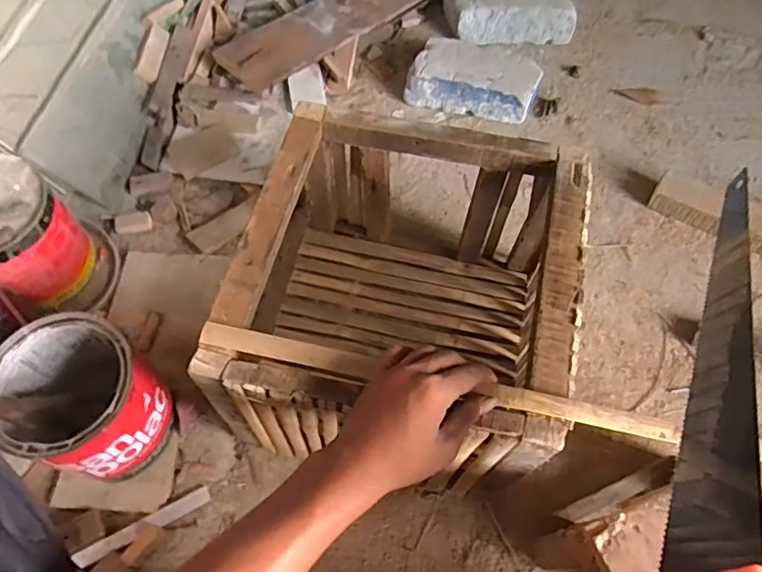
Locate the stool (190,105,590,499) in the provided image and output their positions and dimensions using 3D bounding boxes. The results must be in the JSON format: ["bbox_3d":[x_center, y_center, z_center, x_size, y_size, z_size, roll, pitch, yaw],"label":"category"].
[{"bbox_3d":[0.022,0.024,0.641,0.324,0.267,0.332,11,63,6],"label":"stool"}]

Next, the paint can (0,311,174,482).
[{"bbox_3d":[-0.332,0.134,0.647,0.153,0.167,0.144,0,62,0],"label":"paint can"}]

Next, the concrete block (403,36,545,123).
[{"bbox_3d":[0.155,-0.346,0.950,0.213,0.074,0.104,12,63,6],"label":"concrete block"}]

